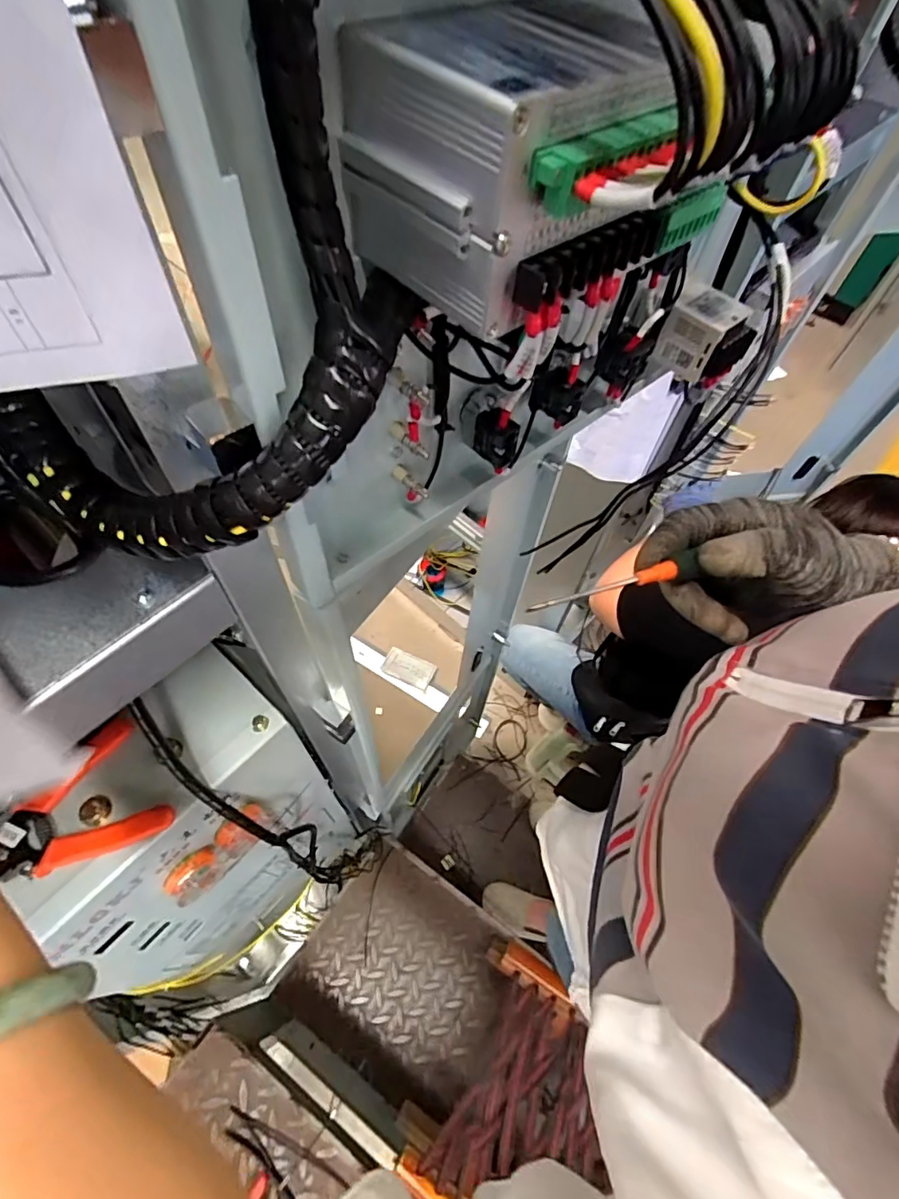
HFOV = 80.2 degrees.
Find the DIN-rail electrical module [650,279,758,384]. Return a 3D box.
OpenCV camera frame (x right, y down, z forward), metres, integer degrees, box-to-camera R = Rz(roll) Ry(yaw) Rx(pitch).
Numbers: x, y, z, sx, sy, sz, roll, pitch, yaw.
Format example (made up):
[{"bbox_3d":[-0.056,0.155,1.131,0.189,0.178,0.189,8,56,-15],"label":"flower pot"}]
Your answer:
[{"bbox_3d":[0.201,-0.206,0.421,0.051,0.047,0.060,-39,69,-24],"label":"DIN-rail electrical module"}]

